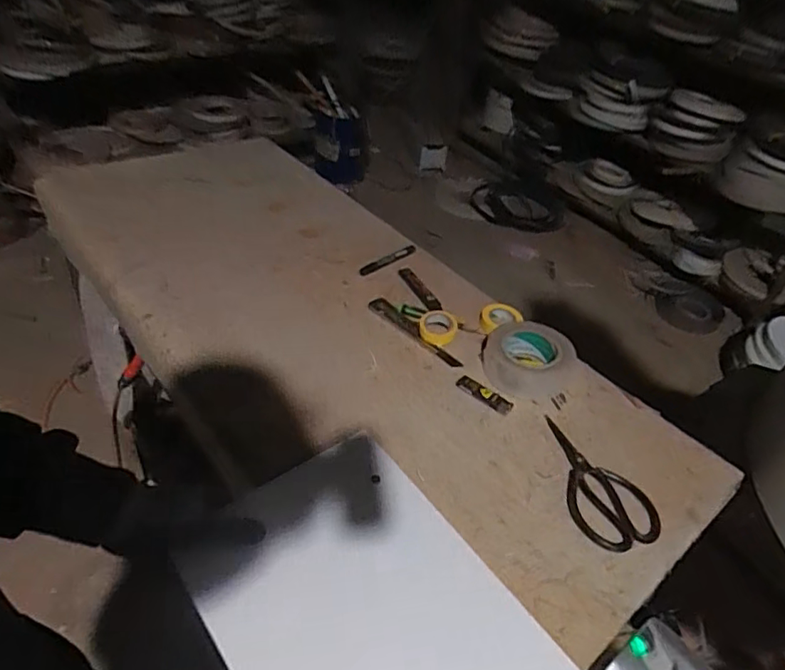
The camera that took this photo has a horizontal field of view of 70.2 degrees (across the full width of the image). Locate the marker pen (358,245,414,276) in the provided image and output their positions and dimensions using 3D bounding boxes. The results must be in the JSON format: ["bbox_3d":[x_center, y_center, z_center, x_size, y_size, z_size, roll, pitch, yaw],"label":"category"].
[{"bbox_3d":[-0.008,-0.134,1.005,0.128,0.014,0.016,-29,53,-32],"label":"marker pen"}]

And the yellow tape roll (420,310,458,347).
[{"bbox_3d":[0.071,-0.012,0.861,0.056,0.026,0.060,3,43,-3],"label":"yellow tape roll"}]

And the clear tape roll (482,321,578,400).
[{"bbox_3d":[0.203,0.037,0.824,0.131,0.050,0.120,3,43,-3],"label":"clear tape roll"}]

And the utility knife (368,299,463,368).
[{"bbox_3d":[0.038,-0.005,0.868,0.190,0.016,0.030,34,49,27],"label":"utility knife"}]

